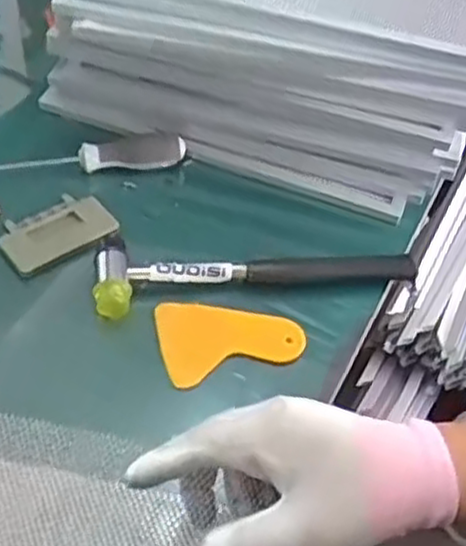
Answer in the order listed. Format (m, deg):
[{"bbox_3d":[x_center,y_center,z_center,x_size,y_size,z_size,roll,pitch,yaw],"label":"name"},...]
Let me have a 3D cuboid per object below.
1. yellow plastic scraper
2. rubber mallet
[{"bbox_3d":[-0.003,0.042,0.540,0.101,0.008,0.071,-12,52,-15],"label":"yellow plastic scraper"},{"bbox_3d":[0.019,-0.004,0.566,0.243,0.022,0.057,-4,51,-9],"label":"rubber mallet"}]

